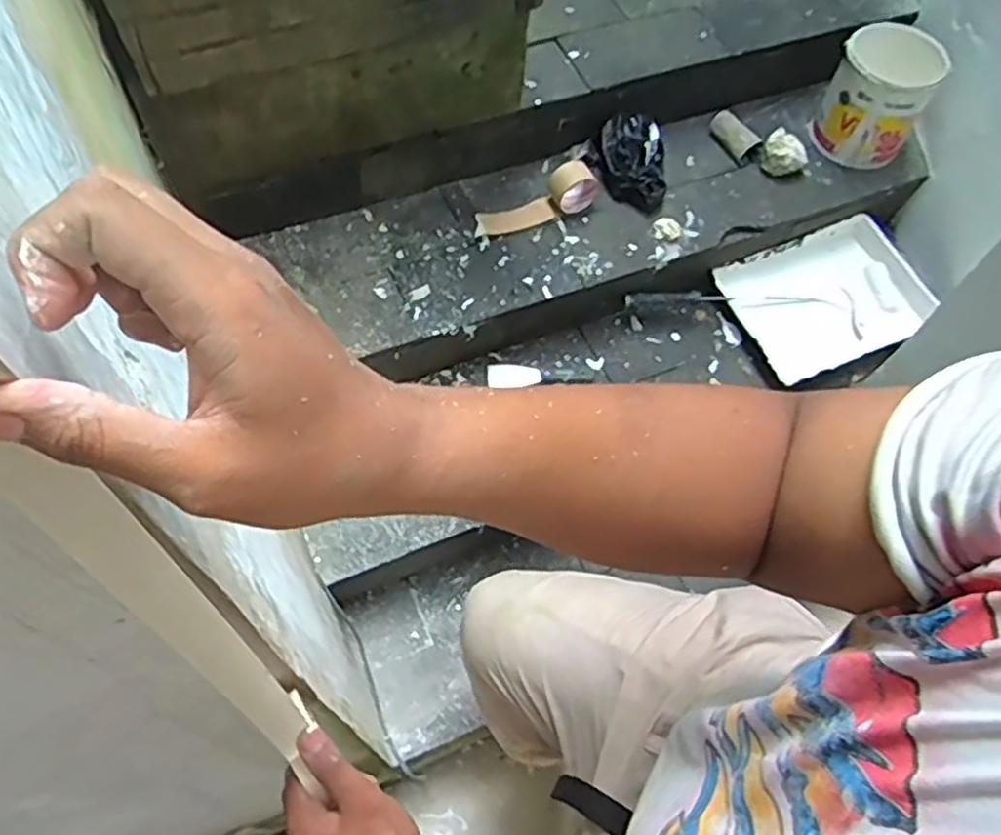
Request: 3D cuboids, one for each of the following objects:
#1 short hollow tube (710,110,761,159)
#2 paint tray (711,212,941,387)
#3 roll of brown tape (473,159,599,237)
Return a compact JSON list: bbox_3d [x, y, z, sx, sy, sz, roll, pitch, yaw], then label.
[{"bbox_3d":[0.475,-0.581,1.542,0.052,0.046,0.110,-30,67,-19],"label":"short hollow tube"},{"bbox_3d":[0.658,-0.240,1.519,0.389,0.064,0.275,-20,63,-14],"label":"paint tray"},{"bbox_3d":[0.064,-0.401,1.396,0.242,0.070,0.071,-23,64,-16],"label":"roll of brown tape"}]

